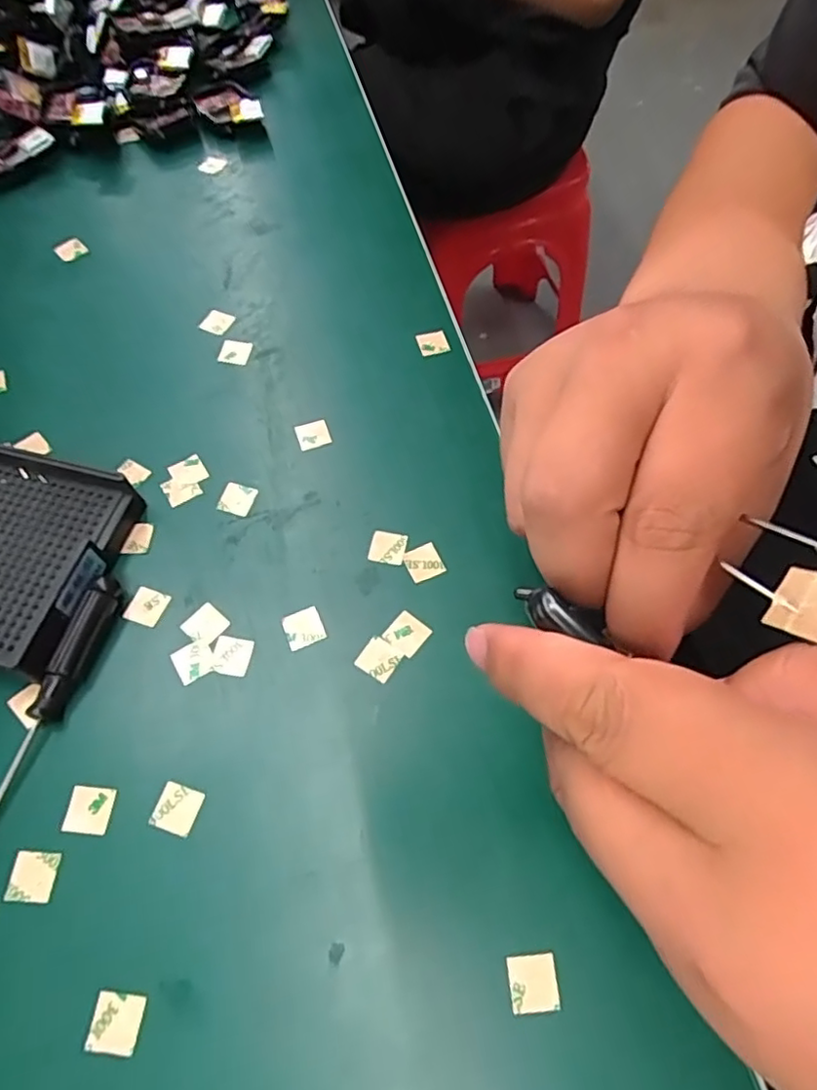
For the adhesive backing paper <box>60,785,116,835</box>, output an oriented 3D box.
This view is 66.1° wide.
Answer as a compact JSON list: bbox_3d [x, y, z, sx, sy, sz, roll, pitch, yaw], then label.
[{"bbox_3d":[-0.117,0.097,0.230,0.016,0.004,0.016,4,64,1],"label":"adhesive backing paper"}]

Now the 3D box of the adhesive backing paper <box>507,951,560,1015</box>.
[{"bbox_3d":[0.041,0.142,0.204,0.015,0.004,0.016,-6,58,2],"label":"adhesive backing paper"}]

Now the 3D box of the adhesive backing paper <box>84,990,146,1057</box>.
[{"bbox_3d":[-0.093,0.152,0.200,0.015,0.004,0.016,4,61,1],"label":"adhesive backing paper"}]

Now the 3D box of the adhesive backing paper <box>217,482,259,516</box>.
[{"bbox_3d":[-0.079,-0.021,0.292,0.015,0.004,0.015,17,66,0],"label":"adhesive backing paper"}]

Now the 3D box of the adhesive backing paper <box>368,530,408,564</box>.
[{"bbox_3d":[-0.009,0.000,0.279,0.016,0.004,0.015,8,62,5],"label":"adhesive backing paper"}]

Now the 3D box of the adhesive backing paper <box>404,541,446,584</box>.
[{"bbox_3d":[0.007,0.007,0.277,0.015,0.004,0.015,-24,69,-10],"label":"adhesive backing paper"}]

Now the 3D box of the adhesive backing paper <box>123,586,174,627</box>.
[{"bbox_3d":[-0.111,0.026,0.266,0.016,0.004,0.015,18,65,6],"label":"adhesive backing paper"}]

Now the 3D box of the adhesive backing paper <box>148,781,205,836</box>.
[{"bbox_3d":[-0.085,0.096,0.230,0.016,0.004,0.016,16,63,8],"label":"adhesive backing paper"}]

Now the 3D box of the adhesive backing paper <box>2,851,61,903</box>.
[{"bbox_3d":[-0.132,0.116,0.220,0.015,0.004,0.015,3,63,-1],"label":"adhesive backing paper"}]

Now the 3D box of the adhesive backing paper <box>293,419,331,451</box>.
[{"bbox_3d":[-0.047,-0.054,0.309,0.016,0.004,0.015,-18,71,-7],"label":"adhesive backing paper"}]

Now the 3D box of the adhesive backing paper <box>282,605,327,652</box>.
[{"bbox_3d":[-0.044,0.035,0.262,0.015,0.004,0.016,-21,65,-9],"label":"adhesive backing paper"}]

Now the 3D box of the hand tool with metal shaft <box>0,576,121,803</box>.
[{"bbox_3d":[-0.142,0.071,0.235,0.011,0.014,0.128,15,63,8],"label":"hand tool with metal shaft"}]

